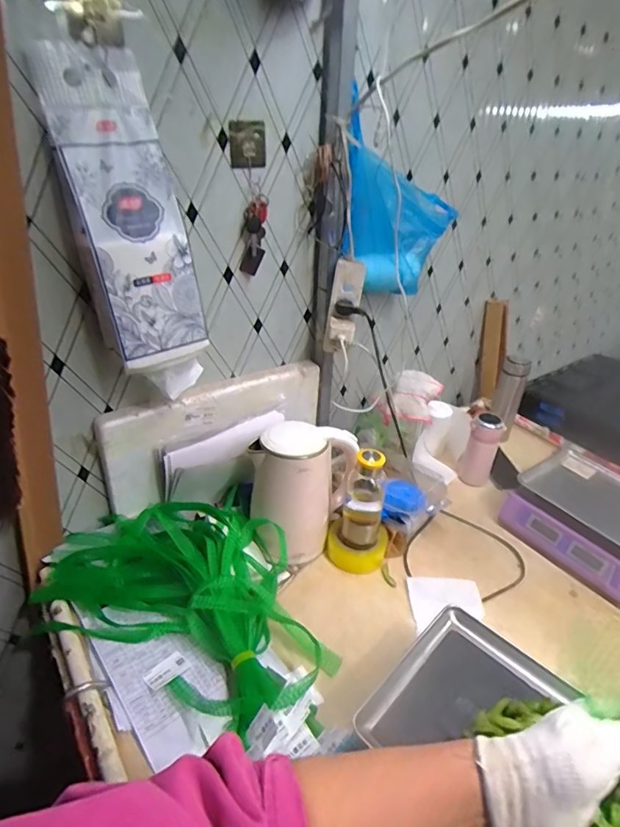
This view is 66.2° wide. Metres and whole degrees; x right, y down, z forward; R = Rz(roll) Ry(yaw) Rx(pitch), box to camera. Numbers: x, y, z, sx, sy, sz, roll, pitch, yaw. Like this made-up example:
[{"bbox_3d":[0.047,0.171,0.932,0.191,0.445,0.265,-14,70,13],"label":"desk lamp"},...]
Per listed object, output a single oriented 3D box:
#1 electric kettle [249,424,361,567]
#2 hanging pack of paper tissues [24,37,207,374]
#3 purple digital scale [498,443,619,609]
[{"bbox_3d":[-0.016,0.143,0.854,0.180,0.216,0.141,5,30,3],"label":"electric kettle"},{"bbox_3d":[-0.233,-0.249,0.619,0.151,0.349,0.094,-19,36,-33],"label":"hanging pack of paper tissues"},{"bbox_3d":[0.567,0.208,0.938,0.254,0.097,0.279,-18,36,-31],"label":"purple digital scale"}]

